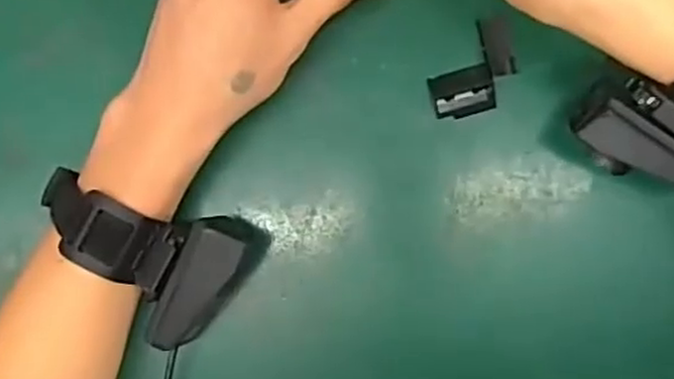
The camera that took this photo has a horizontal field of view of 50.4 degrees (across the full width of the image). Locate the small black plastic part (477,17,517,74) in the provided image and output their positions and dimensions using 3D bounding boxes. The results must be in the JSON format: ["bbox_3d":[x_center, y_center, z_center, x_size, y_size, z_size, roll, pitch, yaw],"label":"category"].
[{"bbox_3d":[0.086,-0.076,0.383,0.015,0.006,0.032,-14,89,4],"label":"small black plastic part"}]

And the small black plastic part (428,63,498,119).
[{"bbox_3d":[0.067,-0.052,0.381,0.033,0.006,0.025,-15,89,4],"label":"small black plastic part"}]

